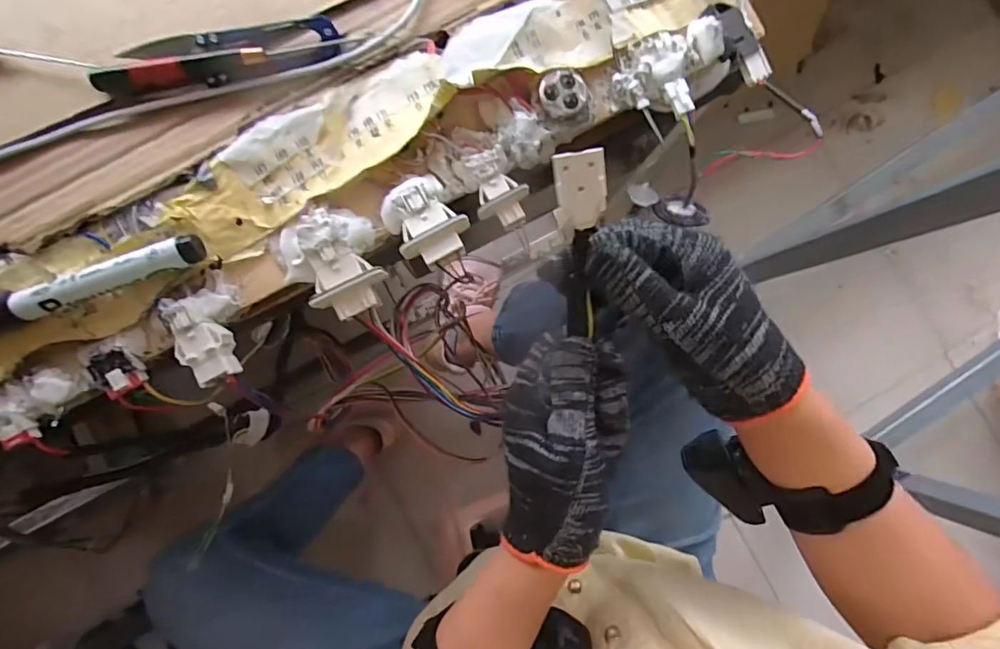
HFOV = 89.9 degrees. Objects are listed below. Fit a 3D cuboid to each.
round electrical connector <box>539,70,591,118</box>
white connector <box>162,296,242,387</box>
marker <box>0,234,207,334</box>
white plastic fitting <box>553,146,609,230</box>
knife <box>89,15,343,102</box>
[{"bbox_3d":[0.037,-0.130,0.290,0.031,0.018,0.028,17,86,-1],"label":"round electrical connector"},{"bbox_3d":[-0.160,0.009,0.272,0.029,0.018,0.046,-14,87,-3],"label":"white connector"},{"bbox_3d":[-0.226,-0.019,0.267,0.138,0.015,0.016,-20,88,-4],"label":"marker"},{"bbox_3d":[0.038,-0.062,0.233,0.023,0.006,0.034,-4,108,20],"label":"white plastic fitting"},{"bbox_3d":[-0.159,-0.155,0.285,0.132,0.017,0.033,-8,87,-3],"label":"knife"}]

